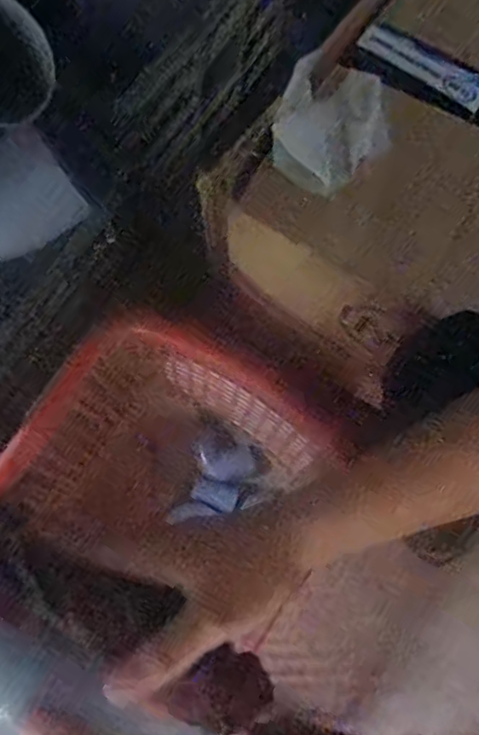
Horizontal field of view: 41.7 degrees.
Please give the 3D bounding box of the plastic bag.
[{"bbox_3d":[0.091,-0.238,0.615,0.108,0.029,0.135,15,74,3],"label":"plastic bag"}]

